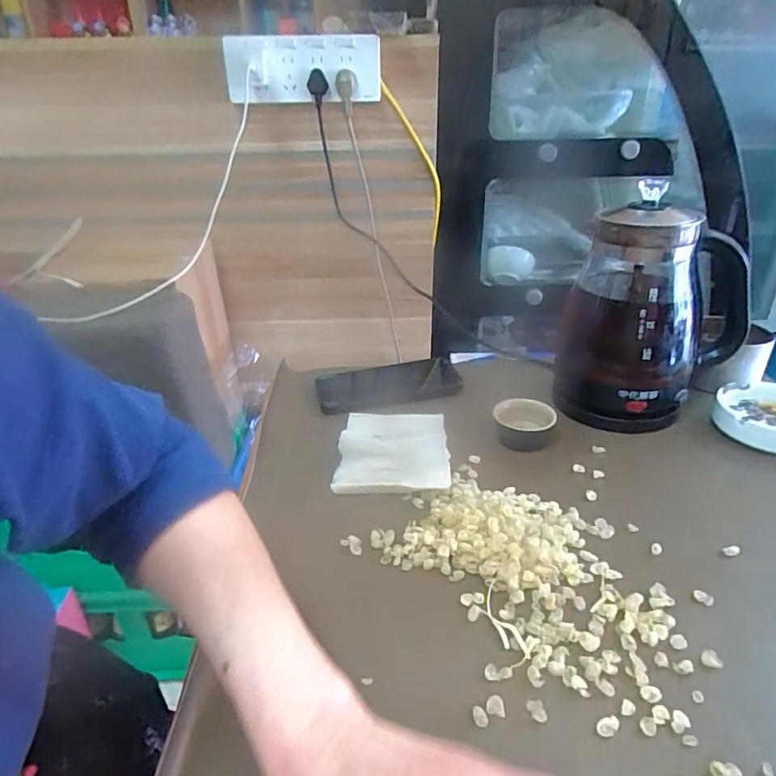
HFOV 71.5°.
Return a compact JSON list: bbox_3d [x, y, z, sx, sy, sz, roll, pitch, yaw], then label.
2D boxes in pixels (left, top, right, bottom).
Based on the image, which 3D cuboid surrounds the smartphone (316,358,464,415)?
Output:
[{"bbox_3d":[0.001,-0.007,0.628,0.164,0.010,0.084,-7,29,-12],"label":"smartphone"}]

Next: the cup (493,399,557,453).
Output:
[{"bbox_3d":[0.135,0.036,0.533,0.054,0.027,0.053,0,28,0],"label":"cup"}]

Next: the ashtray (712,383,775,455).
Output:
[{"bbox_3d":[0.383,0.029,0.538,0.098,0.029,0.099,18,34,31],"label":"ashtray"}]

